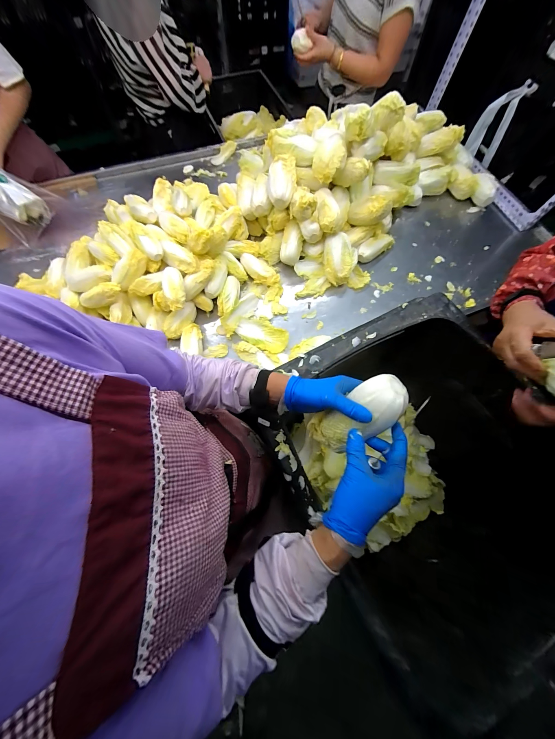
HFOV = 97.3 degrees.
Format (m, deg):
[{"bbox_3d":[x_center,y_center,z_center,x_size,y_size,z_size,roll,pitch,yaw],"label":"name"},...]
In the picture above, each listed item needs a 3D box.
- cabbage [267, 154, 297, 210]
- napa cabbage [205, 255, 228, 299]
[{"bbox_3d":[0.016,-0.577,0.732,0.077,0.058,0.150,11,84,2],"label":"cabbage"},{"bbox_3d":[-0.175,-0.292,0.751,0.044,0.050,0.146,17,69,5],"label":"napa cabbage"}]

